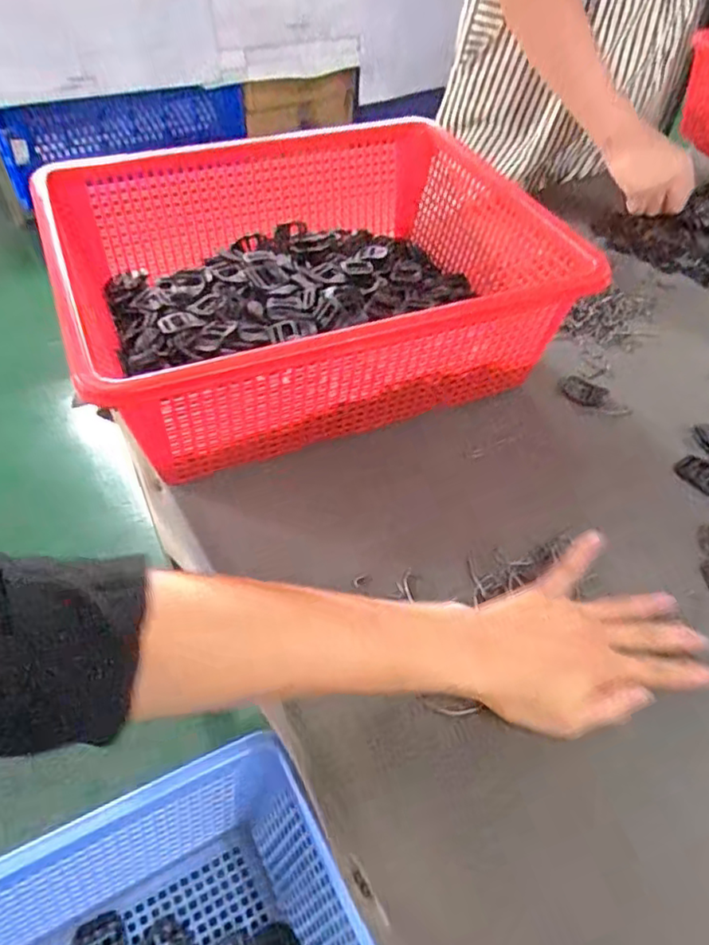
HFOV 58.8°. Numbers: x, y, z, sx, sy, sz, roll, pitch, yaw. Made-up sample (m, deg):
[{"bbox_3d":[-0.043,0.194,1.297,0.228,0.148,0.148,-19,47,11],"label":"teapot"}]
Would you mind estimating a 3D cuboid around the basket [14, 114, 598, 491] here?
[{"bbox_3d":[-0.031,-0.166,0.533,0.394,0.121,0.331,-15,51,-15],"label":"basket"}]

